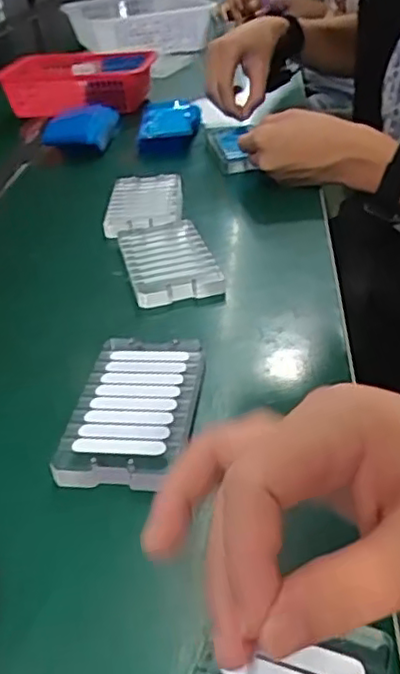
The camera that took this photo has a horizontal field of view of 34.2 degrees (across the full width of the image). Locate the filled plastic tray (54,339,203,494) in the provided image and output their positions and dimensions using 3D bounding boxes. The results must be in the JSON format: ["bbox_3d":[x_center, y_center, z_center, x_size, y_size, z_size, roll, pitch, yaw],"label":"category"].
[{"bbox_3d":[-0.037,0.042,0.382,0.068,0.020,0.121,1,34,10],"label":"filled plastic tray"}]

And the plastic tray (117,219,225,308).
[{"bbox_3d":[-0.026,-0.065,0.538,0.069,0.012,0.124,-12,34,-9],"label":"plastic tray"}]

